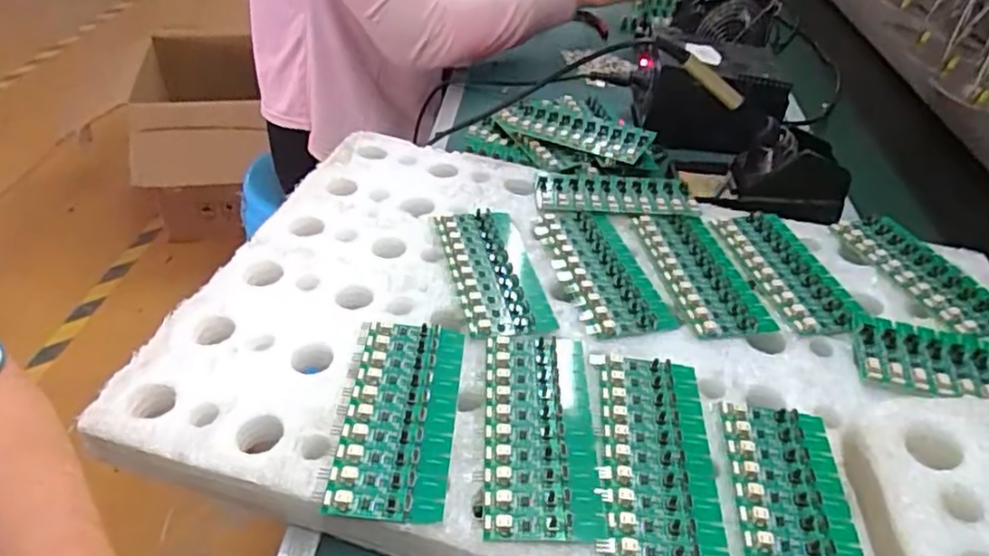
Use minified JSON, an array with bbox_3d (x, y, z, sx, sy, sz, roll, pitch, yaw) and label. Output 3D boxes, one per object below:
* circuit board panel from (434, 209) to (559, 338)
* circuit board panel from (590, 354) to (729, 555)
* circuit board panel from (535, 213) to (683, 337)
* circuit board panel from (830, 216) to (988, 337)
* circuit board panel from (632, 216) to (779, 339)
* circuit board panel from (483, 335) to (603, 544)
[{"bbox_3d":[-0.001,-0.007,0.497,0.062,0.015,0.135,-7,42,-13],"label":"circuit board panel"},{"bbox_3d":[0.092,0.098,0.385,0.064,0.005,0.137,8,41,-1],"label":"circuit board panel"},{"bbox_3d":[0.079,-0.008,0.508,0.065,0.007,0.137,-5,42,-16],"label":"circuit board panel"},{"bbox_3d":[0.331,-0.005,0.517,0.058,0.005,0.134,-10,42,-16],"label":"circuit board panel"},{"bbox_3d":[0.158,-0.008,0.512,0.059,0.010,0.134,-5,41,-10],"label":"circuit board panel"},{"bbox_3d":[0.025,0.083,0.388,0.061,0.009,0.138,3,40,-1],"label":"circuit board panel"}]

